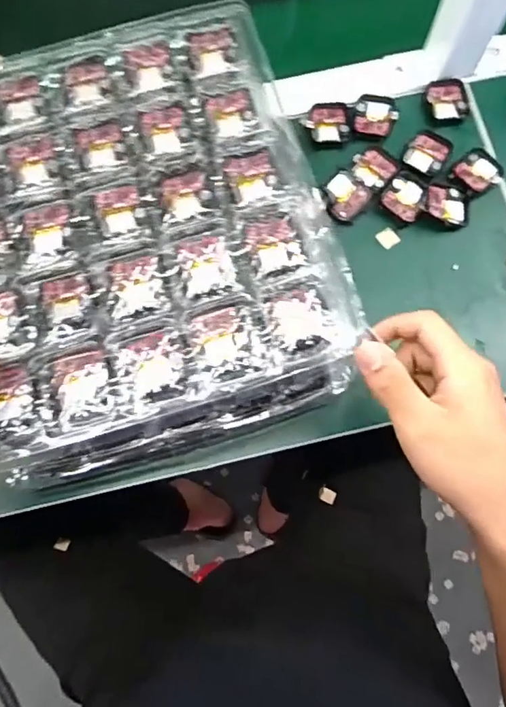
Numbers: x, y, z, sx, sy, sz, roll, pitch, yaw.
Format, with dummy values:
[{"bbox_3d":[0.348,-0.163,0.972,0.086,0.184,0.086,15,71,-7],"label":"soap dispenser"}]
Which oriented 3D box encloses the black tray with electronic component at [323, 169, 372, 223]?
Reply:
[{"bbox_3d":[0.082,-0.140,0.466,0.037,0.010,0.034,41,80,9],"label":"black tray with electronic component"}]

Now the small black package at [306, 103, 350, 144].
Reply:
[{"bbox_3d":[0.070,-0.215,0.486,0.038,0.007,0.039,-4,76,-1],"label":"small black package"}]

